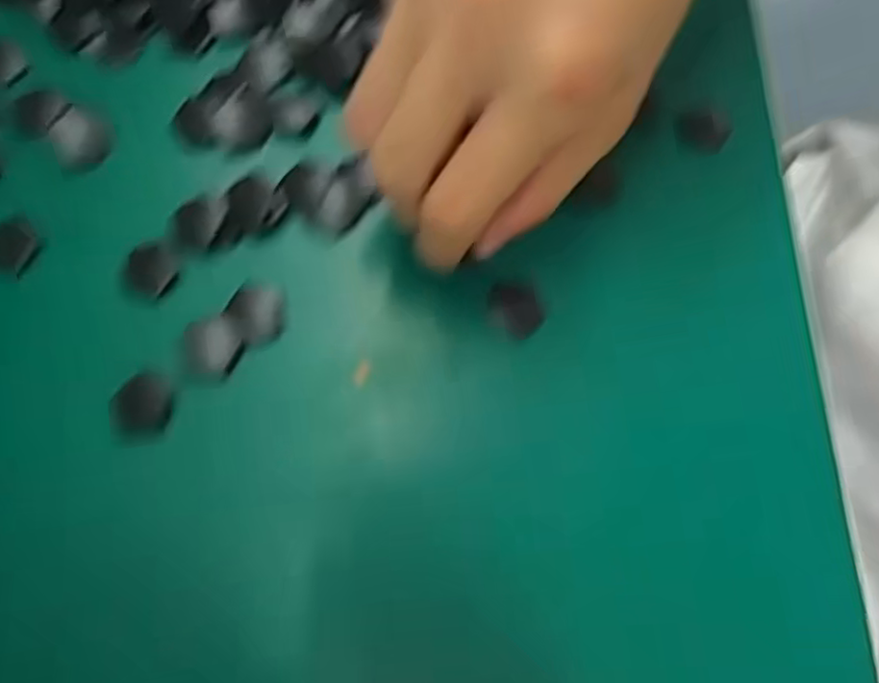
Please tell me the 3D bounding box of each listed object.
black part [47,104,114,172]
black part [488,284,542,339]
[{"bbox_3d":[-0.127,-0.073,0.232,0.021,0.004,0.026,-39,75,-13],"label":"black part"},{"bbox_3d":[0.025,-0.010,0.214,0.017,0.004,0.018,0,70,-1],"label":"black part"}]

